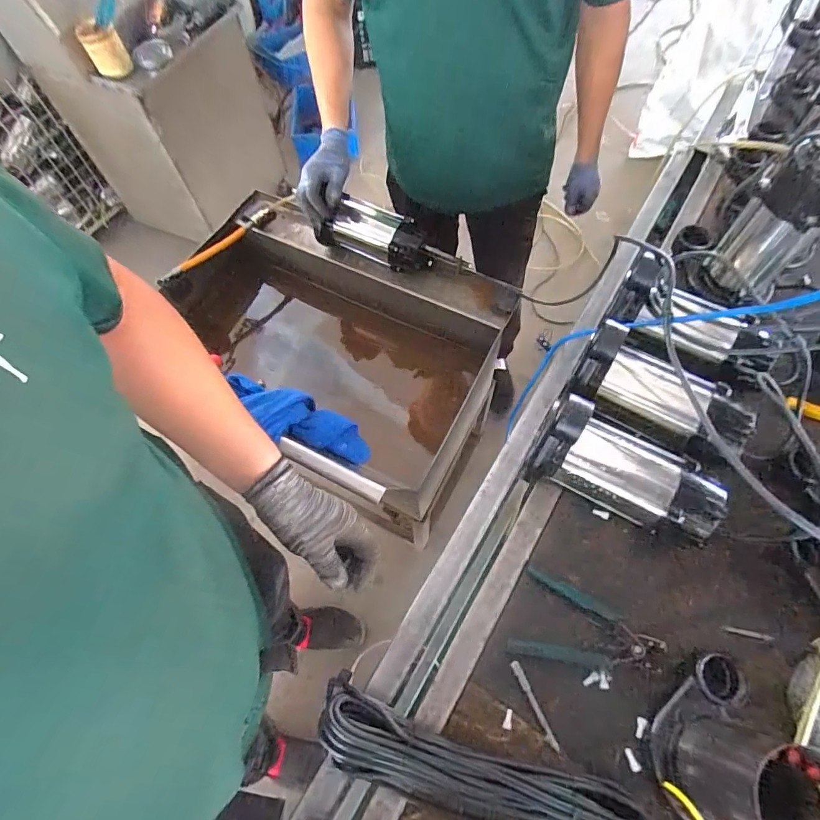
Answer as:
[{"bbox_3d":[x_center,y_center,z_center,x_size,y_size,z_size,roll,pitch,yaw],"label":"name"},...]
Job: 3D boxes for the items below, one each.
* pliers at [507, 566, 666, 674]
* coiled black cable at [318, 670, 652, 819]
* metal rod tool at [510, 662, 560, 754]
[{"bbox_3d":[0.218,0.278,0.577,0.173,0.010,0.102,21,67,12],"label":"pliers"},{"bbox_3d":[0.067,0.401,0.515,0.352,0.055,0.083,17,66,11],"label":"coiled black cable"},{"bbox_3d":[0.147,0.349,0.554,0.011,0.010,0.099,-24,65,-8],"label":"metal rod tool"}]

